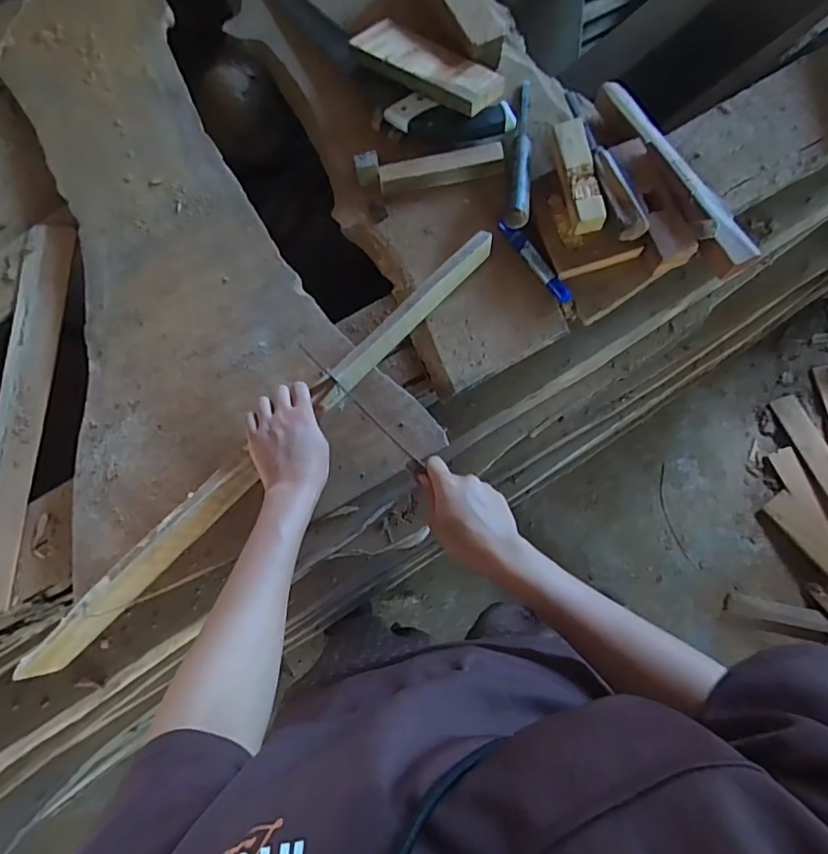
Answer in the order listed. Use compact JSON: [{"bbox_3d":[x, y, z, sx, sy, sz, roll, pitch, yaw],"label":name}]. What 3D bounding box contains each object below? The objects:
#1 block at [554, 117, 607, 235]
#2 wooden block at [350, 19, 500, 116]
[{"bbox_3d":[0.198,-0.303,0.630,0.037,0.028,0.142,-7,76,0],"label":"block"},{"bbox_3d":[0.016,-0.477,0.682,0.208,0.016,0.069,35,81,10],"label":"wooden block"}]

